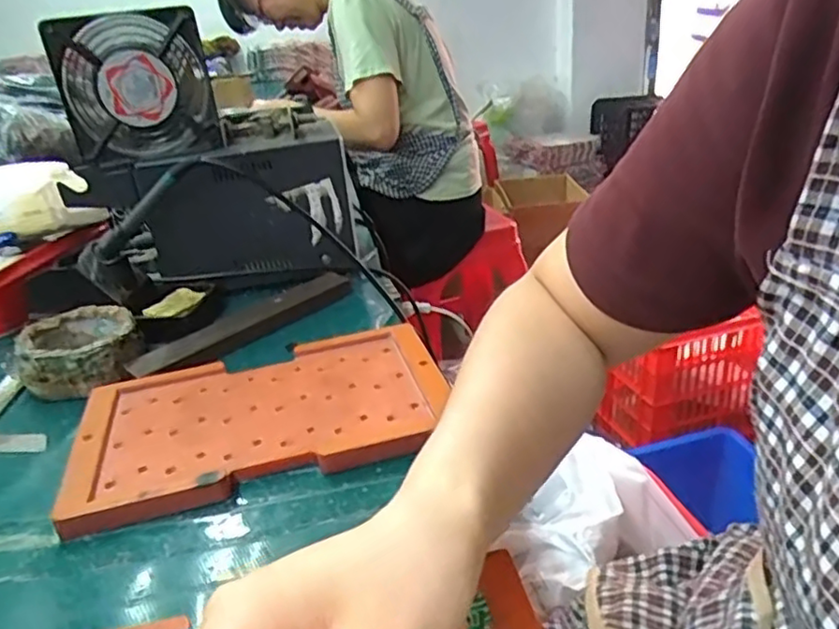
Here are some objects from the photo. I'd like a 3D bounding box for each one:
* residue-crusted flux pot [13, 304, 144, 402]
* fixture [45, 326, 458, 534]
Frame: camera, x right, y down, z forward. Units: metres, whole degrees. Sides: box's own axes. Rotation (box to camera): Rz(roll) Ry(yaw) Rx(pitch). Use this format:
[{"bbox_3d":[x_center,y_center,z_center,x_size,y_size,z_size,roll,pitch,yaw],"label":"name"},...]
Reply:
[{"bbox_3d":[-0.273,0.025,0.516,0.090,0.035,0.083,-23,32,-28],"label":"residue-crusted flux pot"},{"bbox_3d":[-0.103,0.062,0.438,0.236,0.015,0.143,-13,28,-11],"label":"fixture"}]

